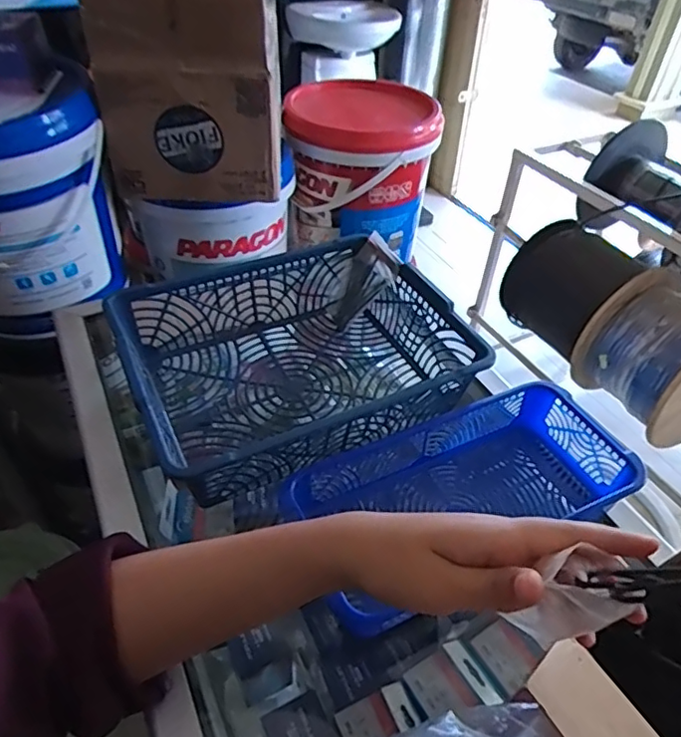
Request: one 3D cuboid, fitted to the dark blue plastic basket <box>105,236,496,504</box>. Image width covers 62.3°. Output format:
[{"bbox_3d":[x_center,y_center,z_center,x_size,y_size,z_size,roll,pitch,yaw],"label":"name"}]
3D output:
[{"bbox_3d":[-0.038,-0.002,0.536,0.276,0.106,0.231,-18,47,-22],"label":"dark blue plastic basket"}]

